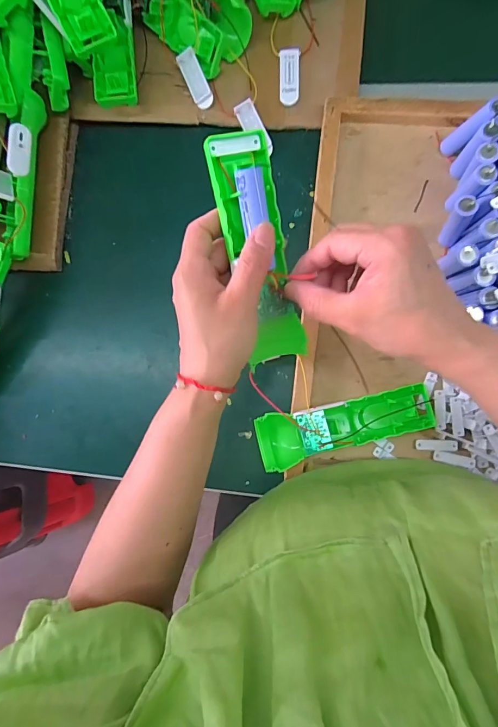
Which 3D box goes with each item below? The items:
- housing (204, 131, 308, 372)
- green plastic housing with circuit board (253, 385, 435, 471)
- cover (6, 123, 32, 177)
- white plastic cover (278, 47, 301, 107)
[{"bbox_3d":[0.008,-0.078,0.271,0.042,0.027,0.159,-13,109,6],"label":"housing"},{"bbox_3d":[0.091,0.057,0.354,0.164,0.034,0.048,-15,83,6],"label":"green plastic housing with circuit board"},{"bbox_3d":[-0.232,-0.215,0.377,0.007,0.021,0.049,13,96,46],"label":"cover"},{"bbox_3d":[0.044,-0.306,0.398,0.022,0.007,0.058,-1,85,8],"label":"white plastic cover"}]

